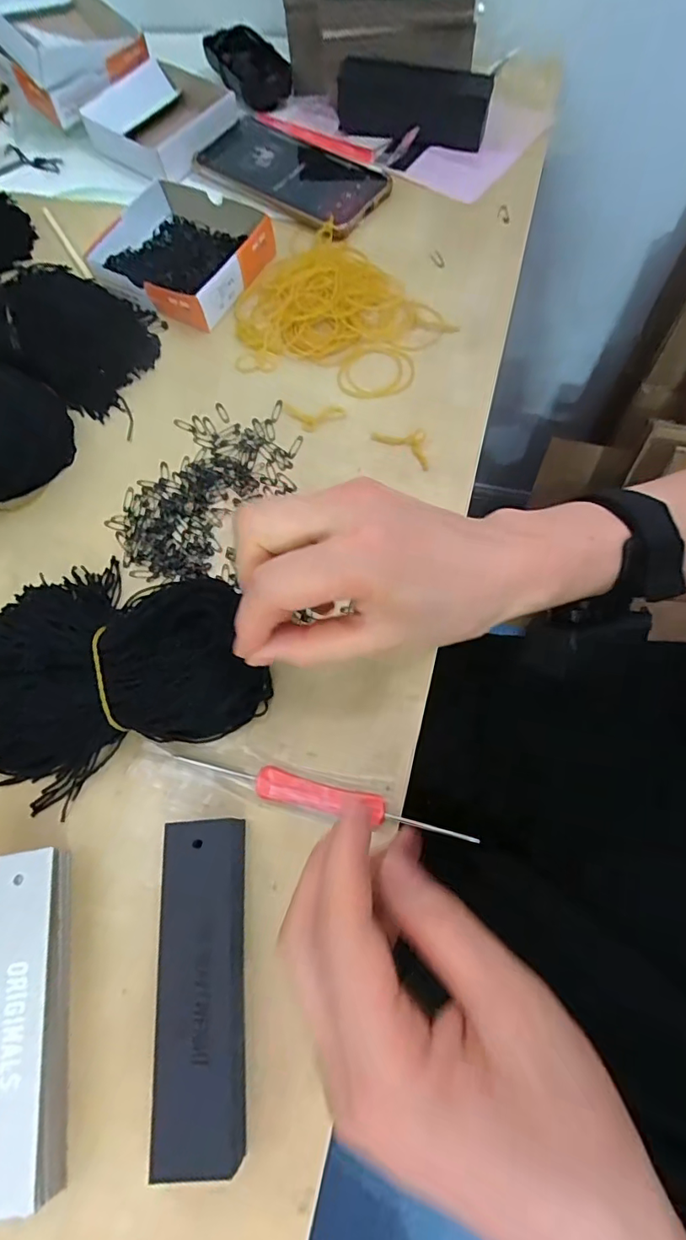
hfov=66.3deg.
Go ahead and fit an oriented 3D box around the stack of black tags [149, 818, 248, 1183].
[{"bbox_3d":[-0.060,0.156,0.230,0.035,0.024,0.126,-4,67,0],"label":"stack of black tags"}]

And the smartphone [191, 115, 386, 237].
[{"bbox_3d":[-0.043,-0.383,0.446,0.170,0.006,0.091,32,72,14],"label":"smartphone"}]

